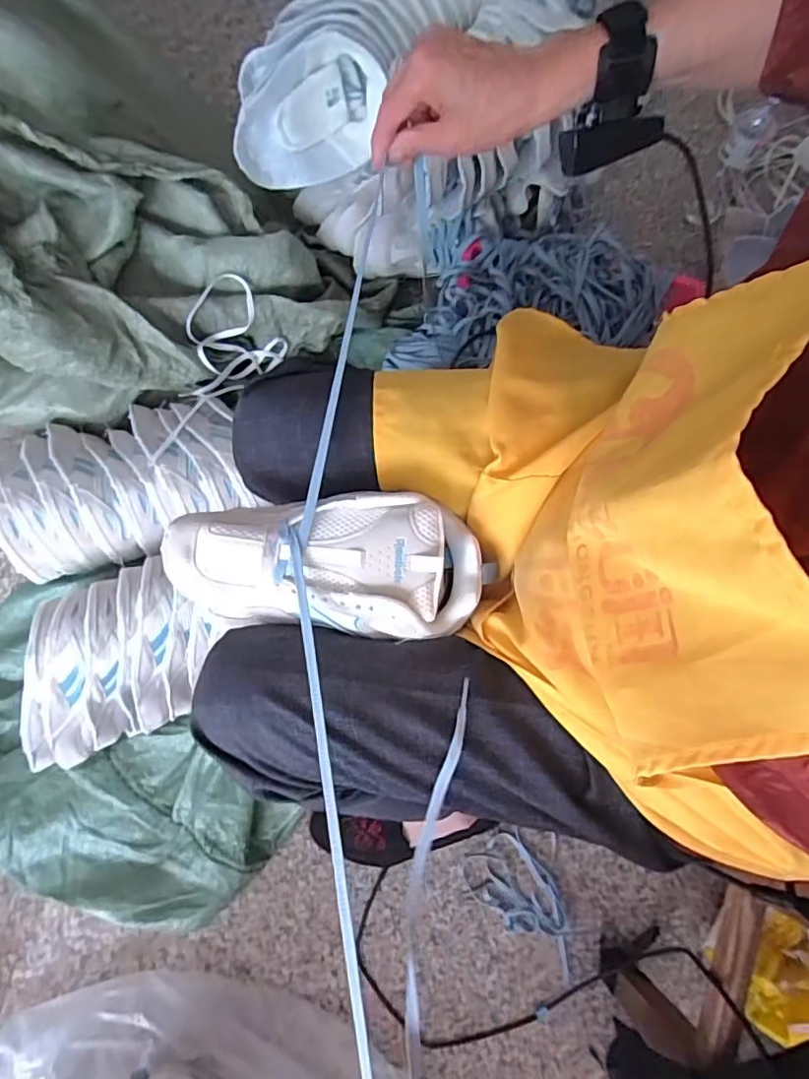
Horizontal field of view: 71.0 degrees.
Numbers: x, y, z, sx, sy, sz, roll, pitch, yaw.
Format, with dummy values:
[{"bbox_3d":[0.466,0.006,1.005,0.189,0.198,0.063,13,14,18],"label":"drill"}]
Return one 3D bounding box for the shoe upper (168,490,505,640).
[{"bbox_3d":[-0.055,0.018,0.417,0.223,0.059,0.097,2,77,1],"label":"shoe upper"}]

